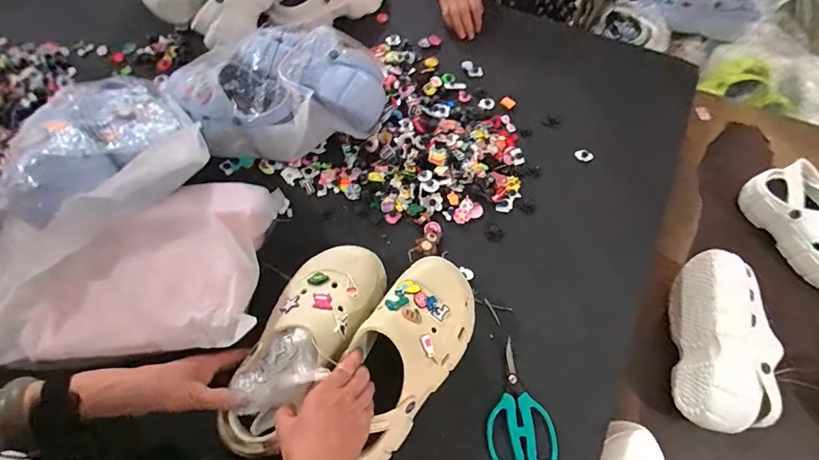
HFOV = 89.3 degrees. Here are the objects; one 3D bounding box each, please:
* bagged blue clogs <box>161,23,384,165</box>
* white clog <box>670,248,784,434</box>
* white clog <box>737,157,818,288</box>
[{"bbox_3d":[-0.212,-0.232,0.681,0.338,0.123,0.205,-13,64,-8],"label":"bagged blue clogs"},{"bbox_3d":[0.468,0.165,0.612,0.117,0.092,0.248,14,64,7],"label":"white clog"},{"bbox_3d":[0.695,0.003,0.713,0.104,0.114,0.251,-24,66,-12],"label":"white clog"}]

